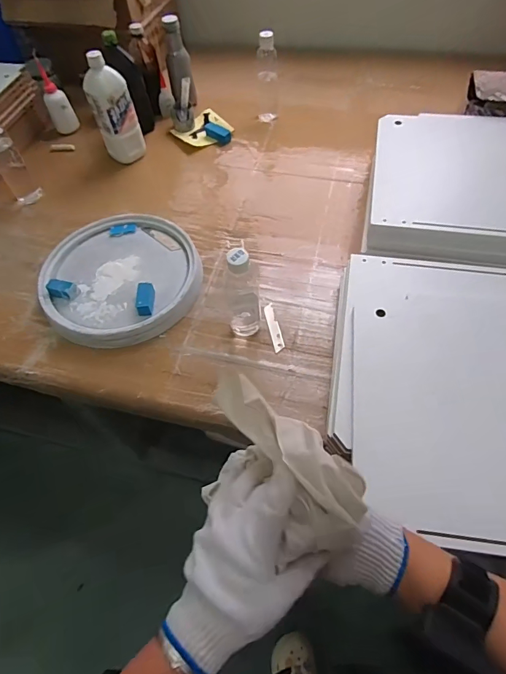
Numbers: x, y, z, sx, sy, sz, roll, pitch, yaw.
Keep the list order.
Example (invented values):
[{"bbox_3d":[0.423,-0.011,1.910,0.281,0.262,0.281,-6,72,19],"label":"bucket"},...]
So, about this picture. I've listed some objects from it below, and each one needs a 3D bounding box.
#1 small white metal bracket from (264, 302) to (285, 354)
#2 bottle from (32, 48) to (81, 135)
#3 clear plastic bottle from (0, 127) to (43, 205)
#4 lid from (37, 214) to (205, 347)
[{"bbox_3d":[0.037,-0.018,0.707,0.019,0.004,0.097,-13,61,-2],"label":"small white metal bracket"},{"bbox_3d":[-0.499,-0.605,1.021,0.063,0.157,0.047,-21,58,-10],"label":"bottle"},{"bbox_3d":[-0.532,-0.381,0.874,0.061,0.180,0.057,-34,61,-18],"label":"clear plastic bottle"},{"bbox_3d":[-0.250,-0.117,0.765,0.283,0.051,0.296,-2,57,2],"label":"lid"}]

